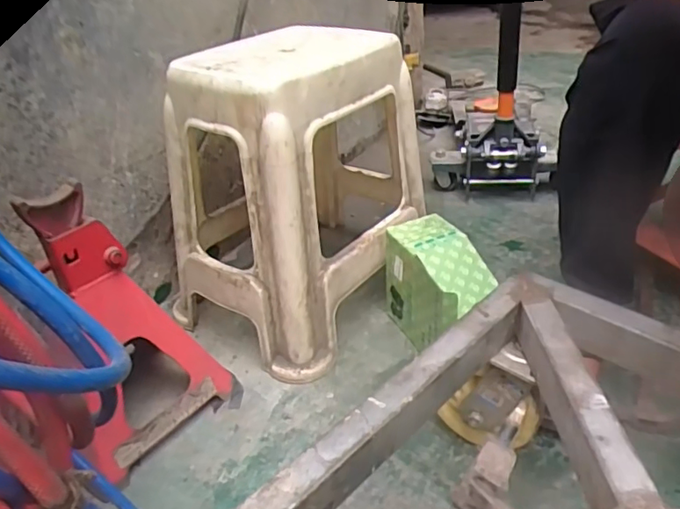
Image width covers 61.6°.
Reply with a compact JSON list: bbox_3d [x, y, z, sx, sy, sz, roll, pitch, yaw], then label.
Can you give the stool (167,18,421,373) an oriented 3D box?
[{"bbox_3d":[-0.070,-0.117,0.986,0.294,0.447,0.394,20,39,34],"label":"stool"}]

